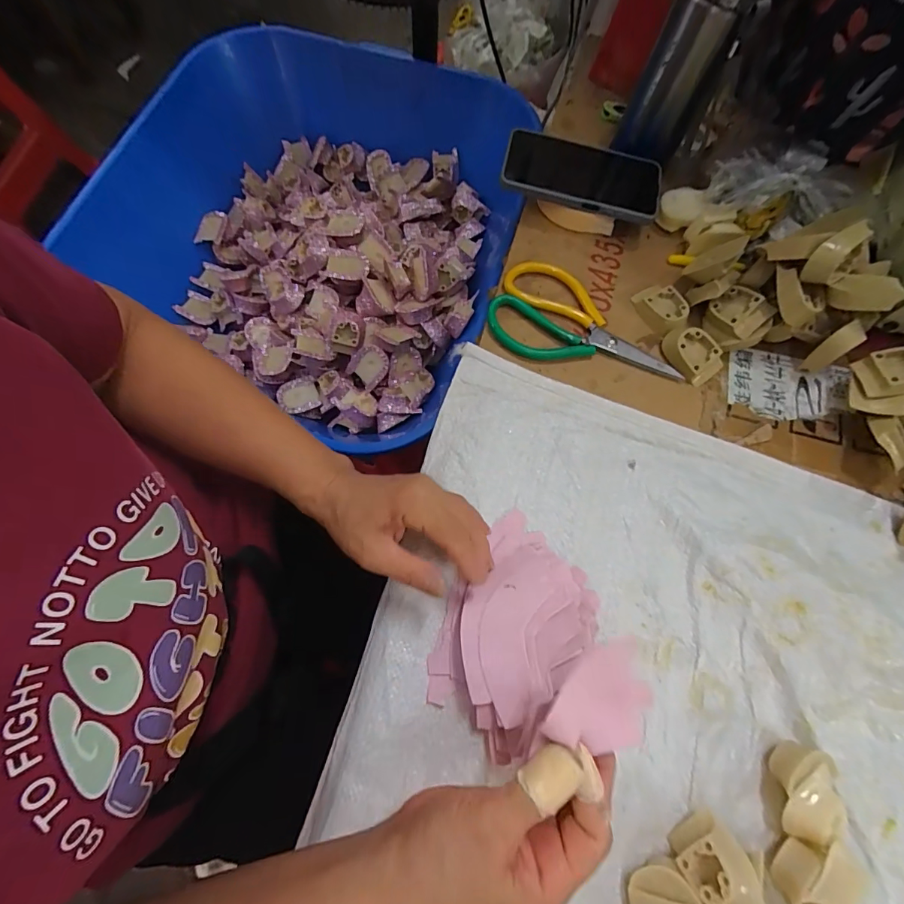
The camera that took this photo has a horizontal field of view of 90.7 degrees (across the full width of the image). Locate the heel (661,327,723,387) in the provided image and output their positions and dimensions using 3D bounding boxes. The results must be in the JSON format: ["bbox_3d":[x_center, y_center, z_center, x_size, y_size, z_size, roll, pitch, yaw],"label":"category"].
[{"bbox_3d":[0.232,-0.095,0.430,0.039,0.023,0.057,-41,78,-14],"label":"heel"}]

